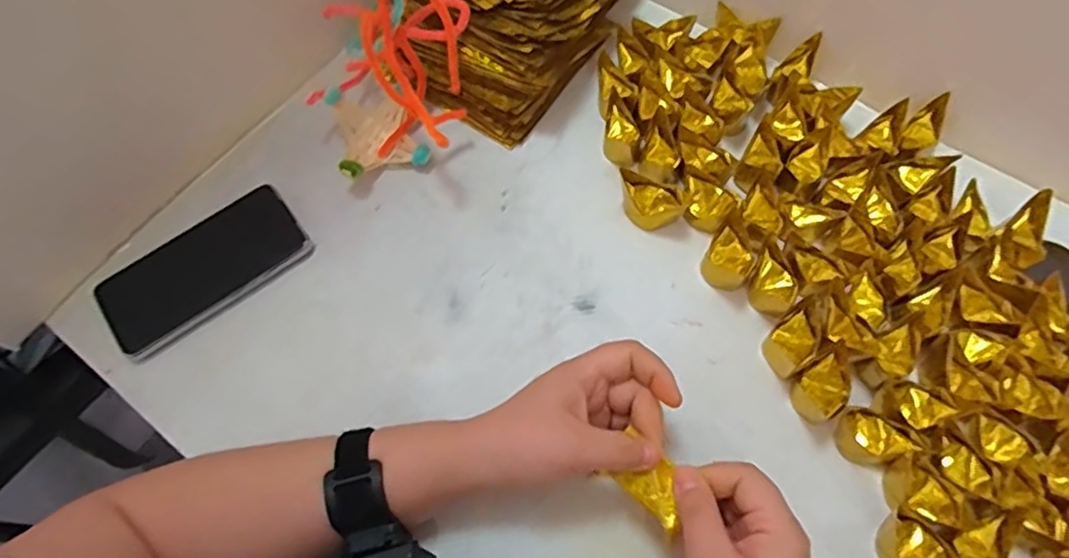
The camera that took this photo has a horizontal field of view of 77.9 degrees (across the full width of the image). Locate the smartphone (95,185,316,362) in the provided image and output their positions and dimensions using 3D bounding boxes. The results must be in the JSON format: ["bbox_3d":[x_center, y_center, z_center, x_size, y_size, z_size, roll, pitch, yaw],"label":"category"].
[{"bbox_3d":[-0.267,-0.010,0.534,0.160,0.012,0.077,-34,68,-12],"label":"smartphone"}]

